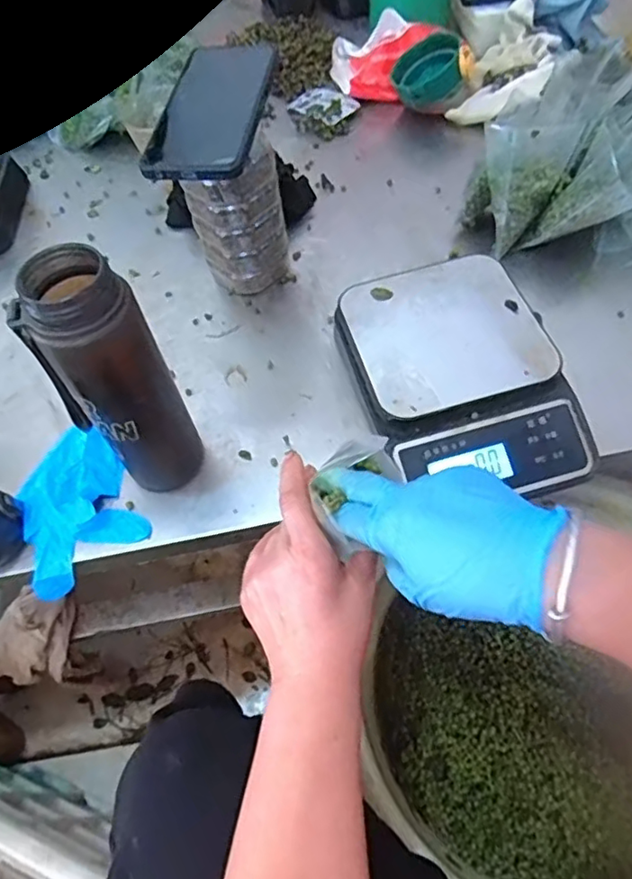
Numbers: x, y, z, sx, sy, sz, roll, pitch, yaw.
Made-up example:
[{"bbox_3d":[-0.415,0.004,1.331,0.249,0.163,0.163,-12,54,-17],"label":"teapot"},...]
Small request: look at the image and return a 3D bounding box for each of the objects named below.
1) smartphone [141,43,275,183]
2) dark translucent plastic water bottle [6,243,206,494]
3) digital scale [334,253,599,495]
[{"bbox_3d":[-0.081,-0.256,0.455,0.078,0.014,0.161,8,60,9],"label":"smartphone"},{"bbox_3d":[-0.135,-0.031,0.406,0.072,0.201,0.056,-16,59,-5],"label":"dark translucent plastic water bottle"},{"bbox_3d":[0.111,-0.049,0.474,0.153,0.062,0.208,-16,59,-5],"label":"digital scale"}]

